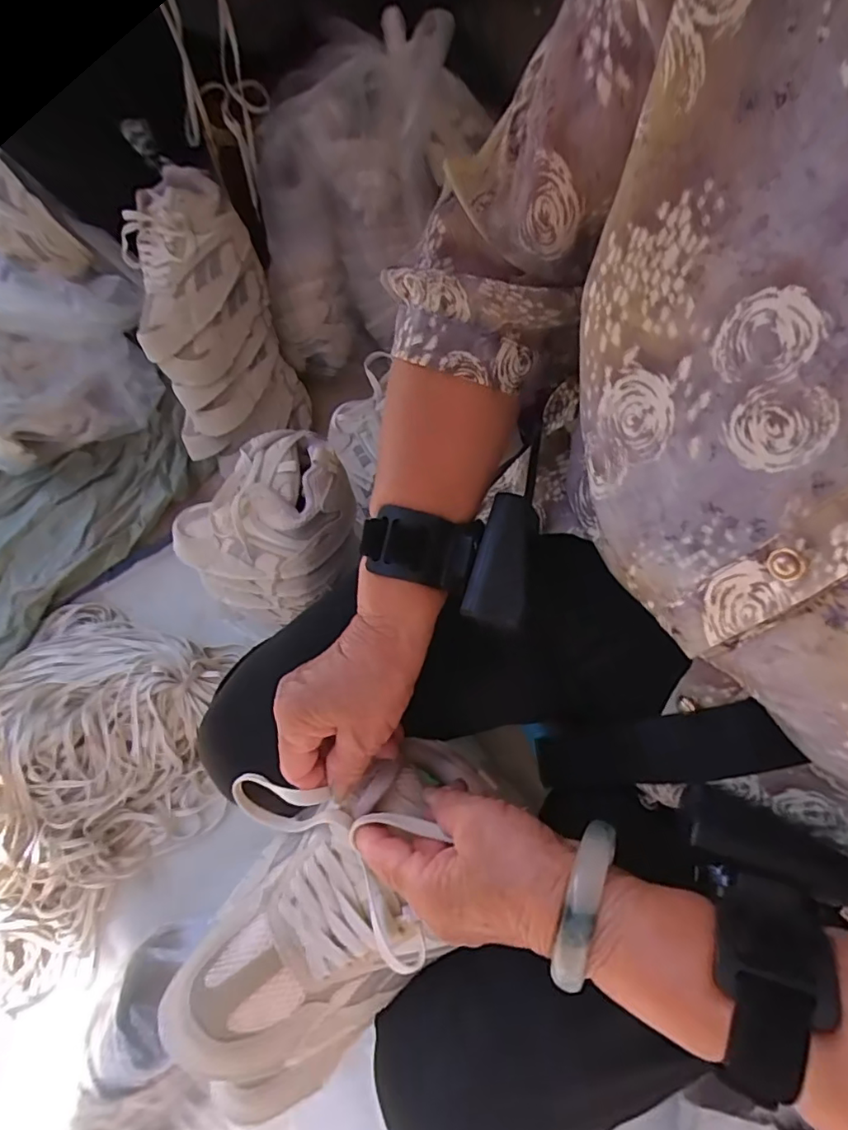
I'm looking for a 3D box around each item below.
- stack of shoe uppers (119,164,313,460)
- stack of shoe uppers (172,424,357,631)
[{"bbox_3d":[-0.299,-0.317,0.770,0.129,0.378,0.199,16,47,33],"label":"stack of shoe uppers"},{"bbox_3d":[-0.161,-0.036,0.576,0.183,0.157,0.171,-34,71,-12],"label":"stack of shoe uppers"}]

